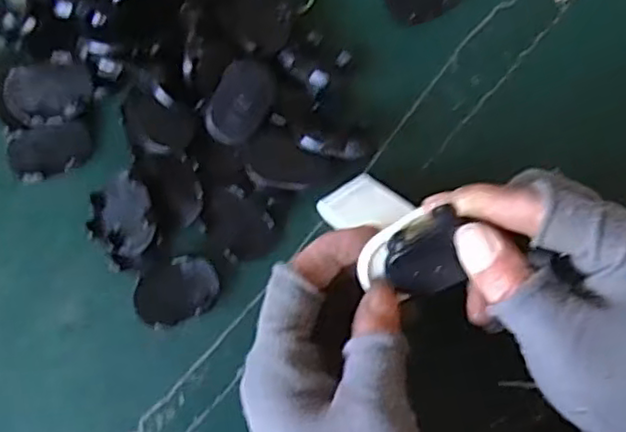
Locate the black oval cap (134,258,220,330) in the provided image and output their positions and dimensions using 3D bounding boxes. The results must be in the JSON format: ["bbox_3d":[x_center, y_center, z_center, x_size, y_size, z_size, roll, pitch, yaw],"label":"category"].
[{"bbox_3d":[-0.068,0.037,0.335,0.042,0.004,0.030,-21,78,-3],"label":"black oval cap"}]

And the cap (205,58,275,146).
[{"bbox_3d":[-0.038,-0.059,0.348,0.028,0.004,0.044,28,87,-7],"label":"cap"}]

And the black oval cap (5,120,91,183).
[{"bbox_3d":[-0.137,-0.033,0.353,0.043,0.013,0.026,-9,77,-1],"label":"black oval cap"}]

